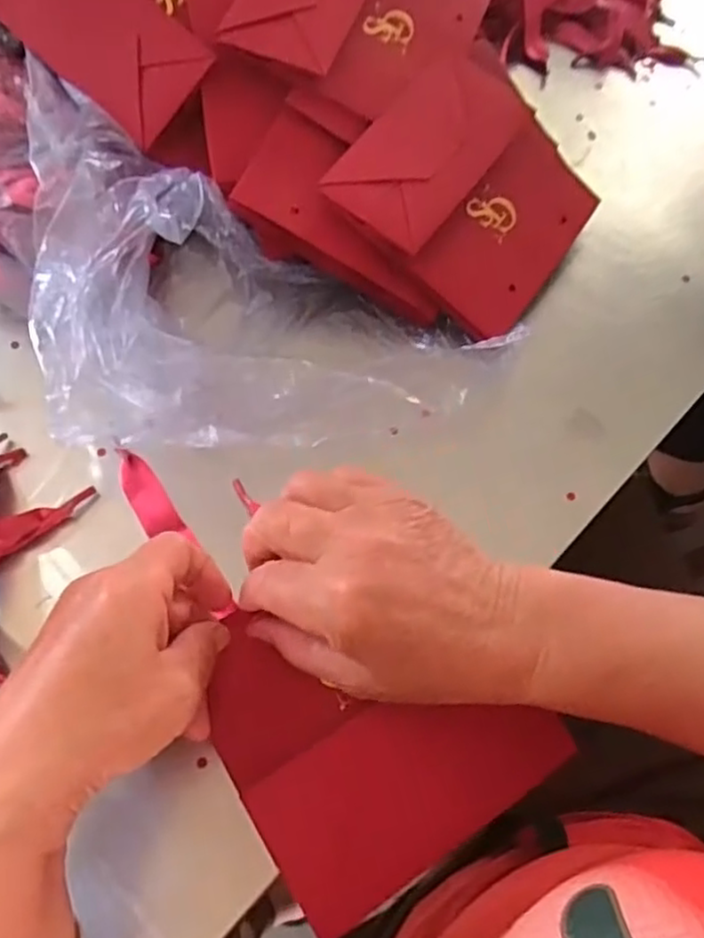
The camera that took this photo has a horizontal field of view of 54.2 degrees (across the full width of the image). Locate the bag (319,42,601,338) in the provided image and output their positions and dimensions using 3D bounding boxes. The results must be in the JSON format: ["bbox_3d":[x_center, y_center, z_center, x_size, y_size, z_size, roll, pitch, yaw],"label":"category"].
[{"bbox_3d":[0.079,-0.176,0.426,0.139,0.017,0.154,43,71,-10],"label":"bag"}]

